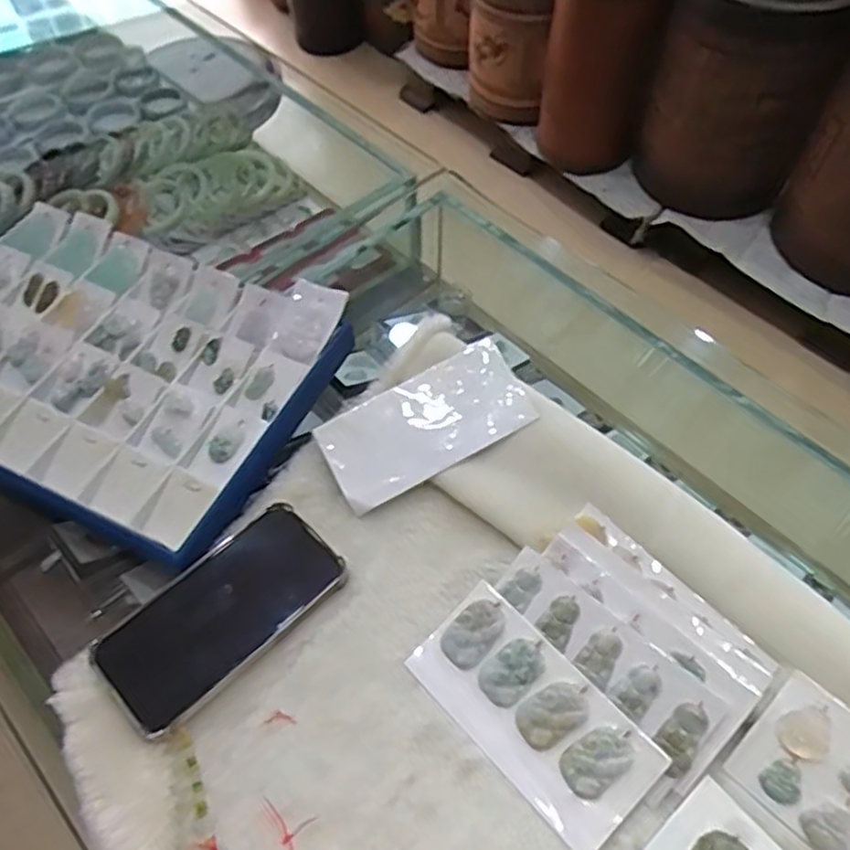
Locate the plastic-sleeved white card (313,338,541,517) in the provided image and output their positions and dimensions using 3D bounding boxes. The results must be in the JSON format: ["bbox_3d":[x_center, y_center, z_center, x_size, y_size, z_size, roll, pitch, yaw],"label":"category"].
[{"bbox_3d":[0.001,0.000,0.552,0.155,0.011,0.078,-29,74,-3],"label":"plastic-sleeved white card"}]

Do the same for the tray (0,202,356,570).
[{"bbox_3d":[-0.270,-0.054,0.598,0.352,0.038,0.250,23,60,14],"label":"tray"}]

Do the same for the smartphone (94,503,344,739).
[{"bbox_3d":[-0.135,0.124,0.481,0.160,0.014,0.079,-39,65,-22],"label":"smartphone"}]

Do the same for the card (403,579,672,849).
[{"bbox_3d":[0.067,0.180,0.452,0.155,0.007,0.077,41,83,22],"label":"card"}]

